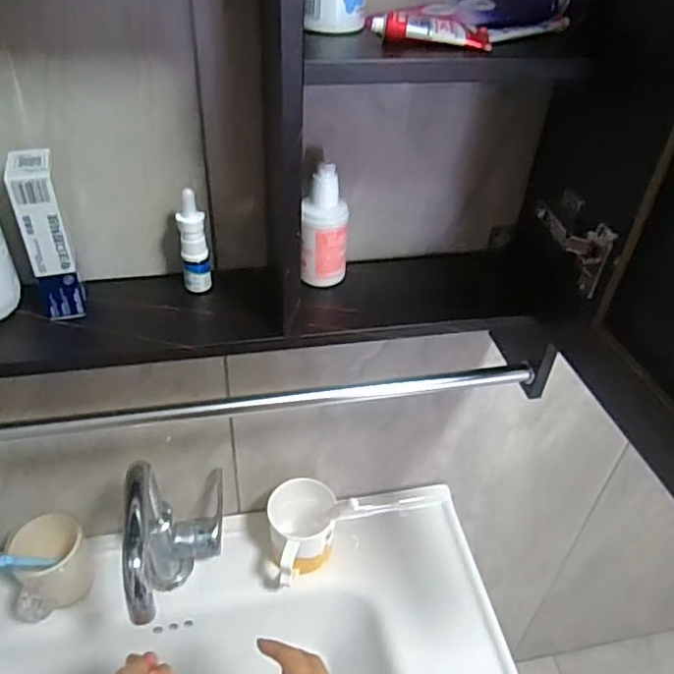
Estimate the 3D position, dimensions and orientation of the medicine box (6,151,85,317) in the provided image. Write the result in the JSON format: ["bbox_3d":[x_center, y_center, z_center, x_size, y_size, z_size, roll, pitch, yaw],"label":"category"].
[{"bbox_3d":[-0.232,-0.079,0.487,0.031,0.129,0.038,-10,42,-16],"label":"medicine box"}]

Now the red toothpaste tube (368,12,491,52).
[{"bbox_3d":[0.064,-0.208,0.409,0.080,0.015,0.023,1,40,-4],"label":"red toothpaste tube"}]

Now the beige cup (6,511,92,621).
[{"bbox_3d":[-0.342,0.278,0.729,0.082,0.111,0.088,2,40,-2],"label":"beige cup"}]

